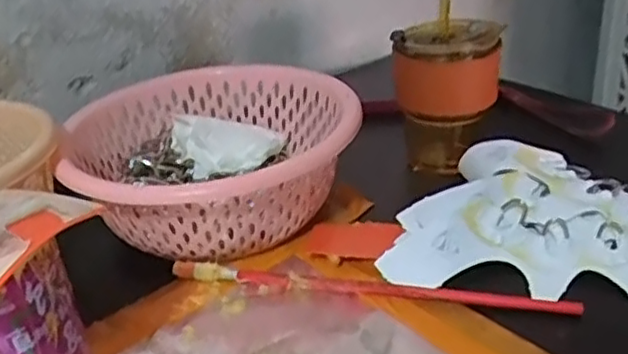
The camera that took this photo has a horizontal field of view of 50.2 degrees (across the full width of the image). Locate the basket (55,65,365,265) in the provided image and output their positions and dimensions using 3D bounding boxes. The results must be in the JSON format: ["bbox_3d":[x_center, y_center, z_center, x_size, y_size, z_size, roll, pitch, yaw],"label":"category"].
[{"bbox_3d":[-0.080,-0.012,0.533,0.212,0.089,0.190,-17,30,-23],"label":"basket"}]

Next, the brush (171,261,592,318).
[{"bbox_3d":[0.033,0.071,0.434,0.260,0.011,0.014,2,28,12],"label":"brush"}]

